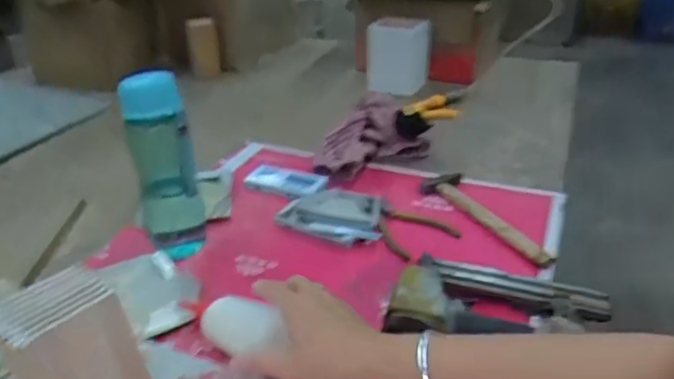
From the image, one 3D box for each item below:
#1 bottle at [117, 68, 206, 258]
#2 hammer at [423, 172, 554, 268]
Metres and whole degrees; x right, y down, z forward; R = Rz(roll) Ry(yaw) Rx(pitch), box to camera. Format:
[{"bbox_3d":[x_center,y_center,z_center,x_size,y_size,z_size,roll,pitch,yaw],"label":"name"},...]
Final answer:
[{"bbox_3d":[-0.210,-0.025,0.698,0.072,0.227,0.060,-9,29,-16],"label":"bottle"},{"bbox_3d":[0.208,0.027,0.804,0.063,0.021,0.269,-15,31,-26],"label":"hammer"}]

